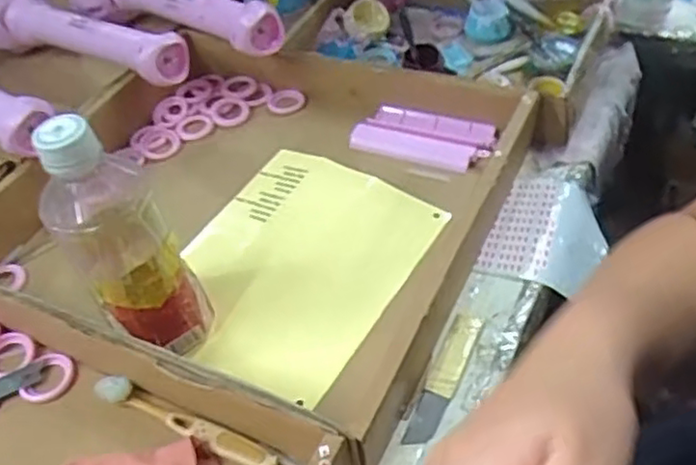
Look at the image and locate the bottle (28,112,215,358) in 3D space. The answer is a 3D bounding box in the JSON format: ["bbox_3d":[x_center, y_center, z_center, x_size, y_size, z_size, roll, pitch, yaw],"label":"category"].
[{"bbox_3d":[-0.137,0.011,0.418,0.066,0.180,0.049,-27,49,-20],"label":"bottle"}]

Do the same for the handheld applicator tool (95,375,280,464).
[{"bbox_3d":[-0.104,0.121,0.428,0.137,0.012,0.016,17,51,22],"label":"handheld applicator tool"}]

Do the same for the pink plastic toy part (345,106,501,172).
[{"bbox_3d":[0.067,-0.088,0.602,0.123,0.008,0.058,13,50,18],"label":"pink plastic toy part"}]

